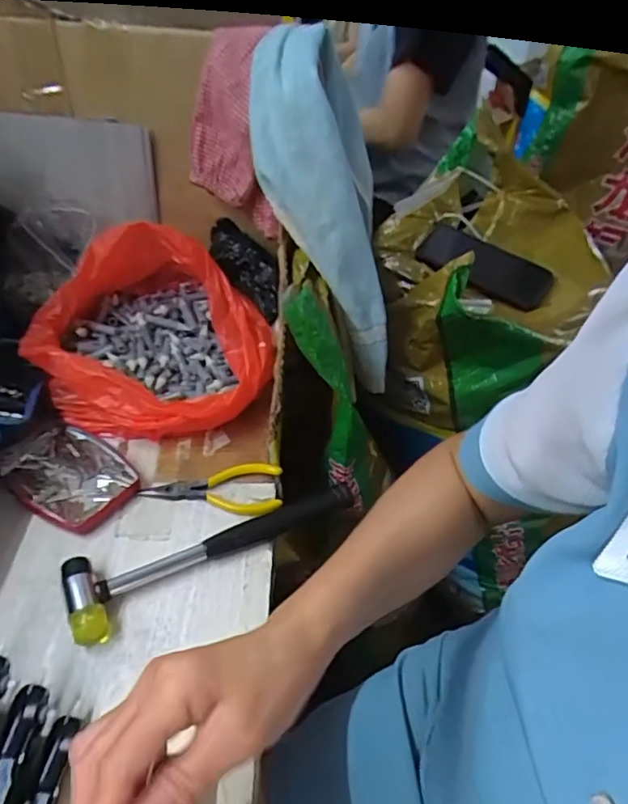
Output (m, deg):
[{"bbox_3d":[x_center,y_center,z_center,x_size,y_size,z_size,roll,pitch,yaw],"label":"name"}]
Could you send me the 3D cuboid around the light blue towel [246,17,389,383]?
[{"bbox_3d":[0.021,-0.176,0.506,0.079,0.308,0.101,2,33,38],"label":"light blue towel"}]

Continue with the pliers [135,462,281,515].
[{"bbox_3d":[-0.089,0.074,0.474,0.119,0.016,0.046,4,41,0],"label":"pliers"}]

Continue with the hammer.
[{"bbox_3d":[-0.076,0.108,0.432,0.231,0.022,0.058,-20,47,-26],"label":"hammer"}]

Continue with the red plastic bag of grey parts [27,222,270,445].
[{"bbox_3d":[-0.153,-0.072,0.544,0.219,0.136,0.206,24,44,21],"label":"red plastic bag of grey parts"}]

